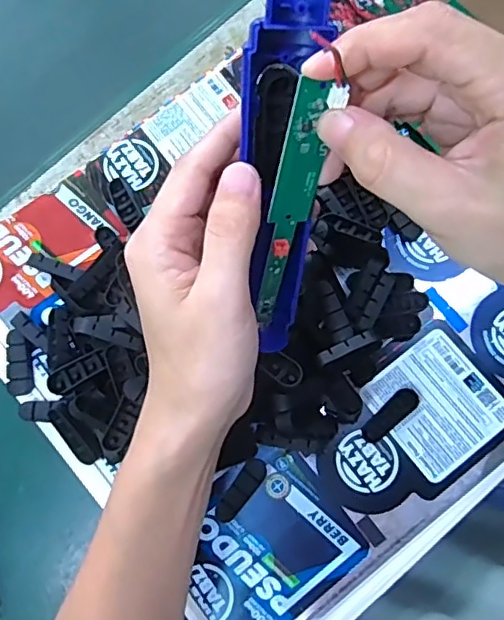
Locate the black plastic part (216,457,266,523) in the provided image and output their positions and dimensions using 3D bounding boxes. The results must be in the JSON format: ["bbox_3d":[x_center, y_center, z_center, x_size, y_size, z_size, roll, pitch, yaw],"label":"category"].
[{"bbox_3d":[-0.008,0.125,0.400,0.015,0.012,0.047,35,81,7],"label":"black plastic part"}]

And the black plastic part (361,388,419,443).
[{"bbox_3d":[0.098,0.074,0.404,0.017,0.007,0.047,44,83,8],"label":"black plastic part"}]

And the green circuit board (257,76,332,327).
[{"bbox_3d":[0.017,-0.041,0.259,0.017,0.131,0.009,14,48,4],"label":"green circuit board"}]

